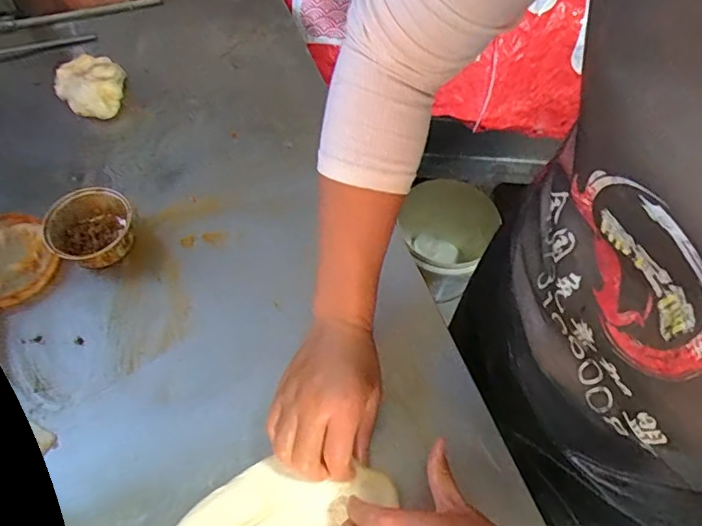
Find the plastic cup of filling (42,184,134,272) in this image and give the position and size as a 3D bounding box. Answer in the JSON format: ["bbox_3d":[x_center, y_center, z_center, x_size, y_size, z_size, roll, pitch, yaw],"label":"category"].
[{"bbox_3d":[-0.257,-0.029,0.517,0.081,0.055,0.074,-34,65,-21],"label":"plastic cup of filling"}]

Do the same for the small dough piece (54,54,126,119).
[{"bbox_3d":[-0.319,-0.216,0.636,0.082,0.051,0.072,-23,59,-17],"label":"small dough piece"}]

